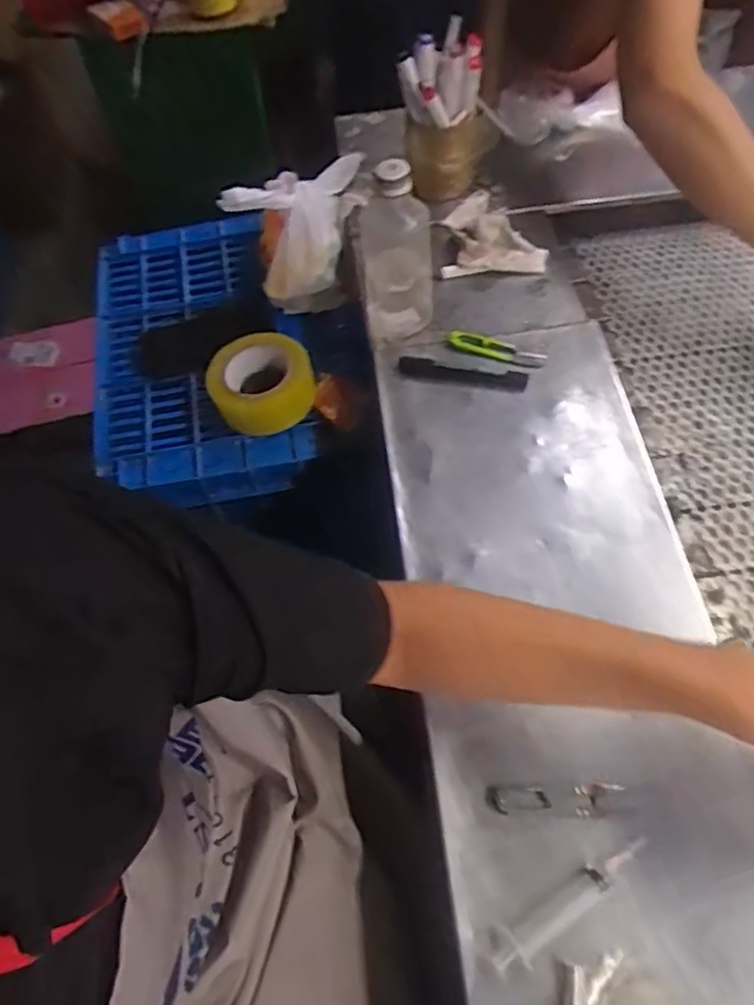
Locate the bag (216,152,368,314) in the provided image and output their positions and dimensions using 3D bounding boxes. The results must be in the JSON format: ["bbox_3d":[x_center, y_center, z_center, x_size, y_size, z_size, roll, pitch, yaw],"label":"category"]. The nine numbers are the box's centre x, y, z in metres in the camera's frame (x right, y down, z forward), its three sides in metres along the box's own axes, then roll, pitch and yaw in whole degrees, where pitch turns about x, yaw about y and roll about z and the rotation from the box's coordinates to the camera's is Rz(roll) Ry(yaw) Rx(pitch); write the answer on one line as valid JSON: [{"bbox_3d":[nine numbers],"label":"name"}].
[{"bbox_3d":[-0.093,-0.358,0.794,0.137,0.189,0.168,2,63,3],"label":"bag"}]

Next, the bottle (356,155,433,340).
[{"bbox_3d":[0.019,-0.245,0.609,0.072,0.179,0.051,1,62,4],"label":"bottle"}]

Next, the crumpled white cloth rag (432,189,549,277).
[{"bbox_3d":[0.130,-0.322,0.724,0.119,0.039,0.128,-6,61,0],"label":"crumpled white cloth rag"}]

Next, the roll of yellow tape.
[{"bbox_3d":[-0.140,-0.147,0.756,0.125,0.050,0.119,-27,65,-12],"label":"roll of yellow tape"}]

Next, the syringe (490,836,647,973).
[{"bbox_3d":[0.135,0.276,0.423,0.131,0.012,0.022,-28,64,-12],"label":"syringe"}]

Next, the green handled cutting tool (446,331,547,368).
[{"bbox_3d":[0.127,-0.166,0.656,0.102,0.008,0.029,13,63,10],"label":"green handled cutting tool"}]

